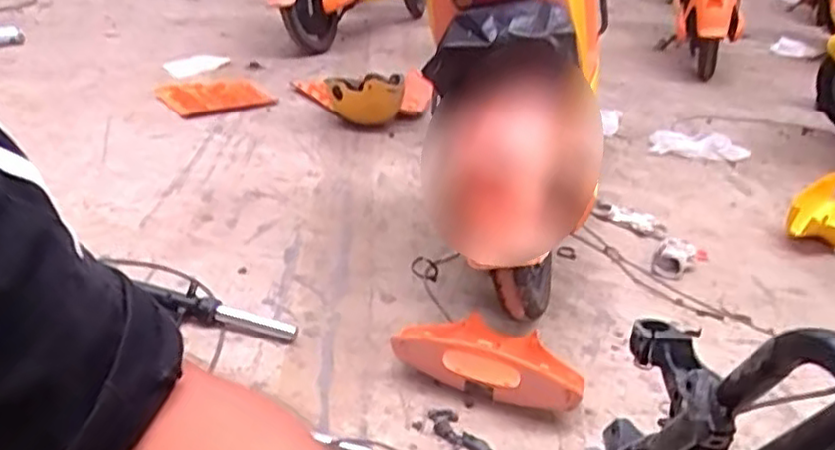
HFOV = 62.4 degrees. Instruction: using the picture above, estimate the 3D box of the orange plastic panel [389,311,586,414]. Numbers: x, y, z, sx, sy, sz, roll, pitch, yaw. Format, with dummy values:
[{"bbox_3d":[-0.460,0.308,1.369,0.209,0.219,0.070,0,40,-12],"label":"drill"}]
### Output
[{"bbox_3d":[0.123,0.199,1.103,0.291,0.096,0.164,12,27,16],"label":"orange plastic panel"}]

